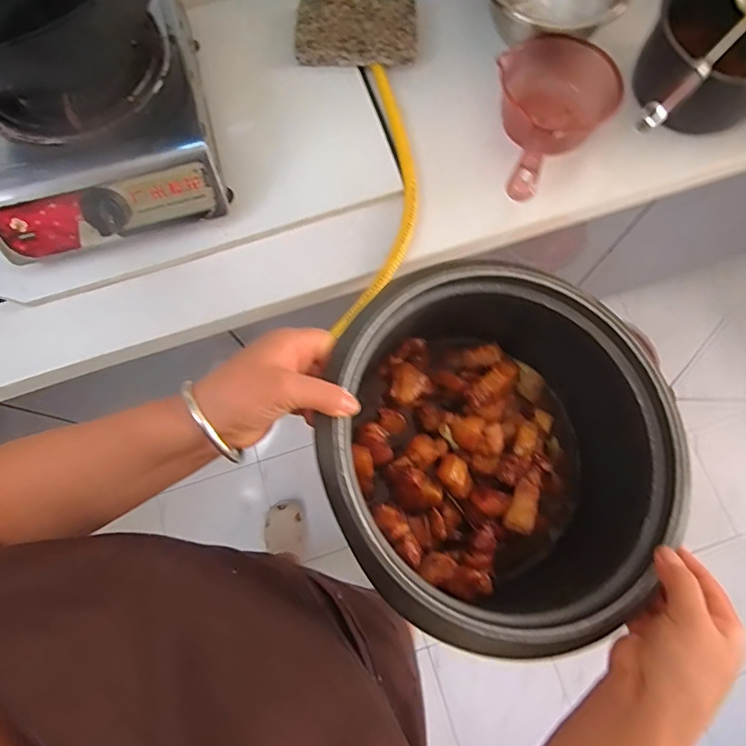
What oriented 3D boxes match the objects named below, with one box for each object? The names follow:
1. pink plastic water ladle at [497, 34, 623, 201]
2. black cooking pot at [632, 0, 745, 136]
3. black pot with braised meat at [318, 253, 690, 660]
[{"bbox_3d":[0.230,-0.338,0.659,0.164,0.082,0.292,22,62,6],"label":"pink plastic water ladle"},{"bbox_3d":[0.473,-0.439,0.679,0.198,0.099,0.191,0,76,1],"label":"black cooking pot"},{"bbox_3d":[0.110,0.062,0.425,0.269,0.165,0.286,0,76,1],"label":"black pot with braised meat"}]

